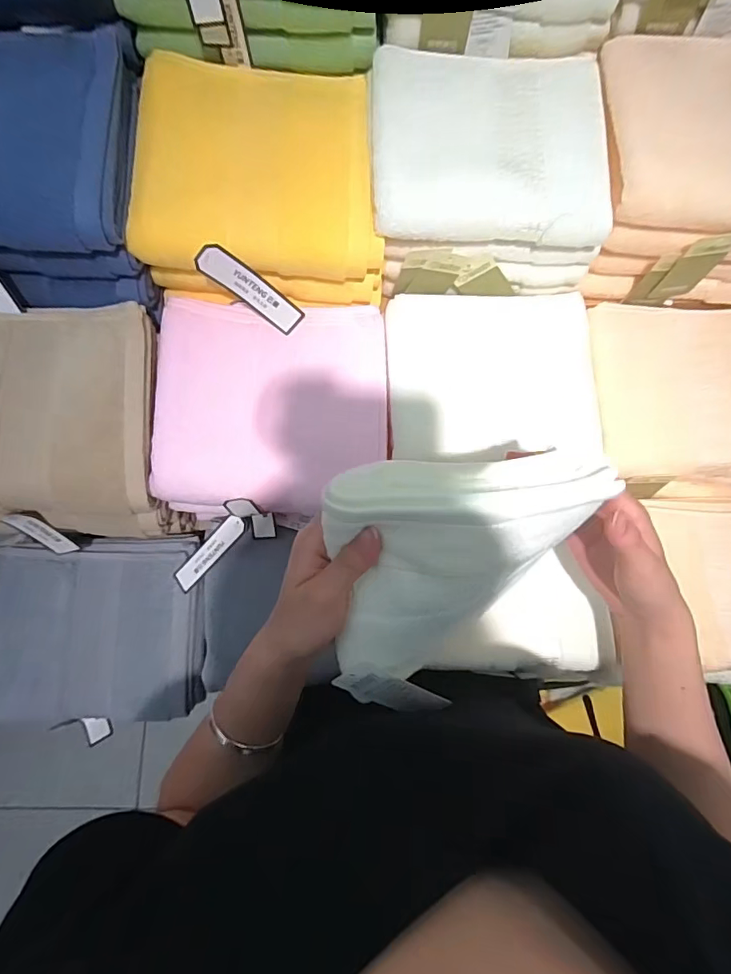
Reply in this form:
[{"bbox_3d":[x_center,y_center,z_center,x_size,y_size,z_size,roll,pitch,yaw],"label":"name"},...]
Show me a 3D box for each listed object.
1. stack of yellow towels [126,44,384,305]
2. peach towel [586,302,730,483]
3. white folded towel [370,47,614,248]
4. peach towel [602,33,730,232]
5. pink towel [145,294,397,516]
[{"bbox_3d":[-0.085,-0.256,0.417,0.186,0.073,0.177,-2,78,0],"label":"stack of yellow towels"},{"bbox_3d":[0.302,-0.091,0.457,0.185,0.030,0.160,1,78,0],"label":"peach towel"},{"bbox_3d":[0.098,-0.269,0.388,0.182,0.032,0.146,0,78,0],"label":"white folded towel"},{"bbox_3d":[0.287,-0.284,0.389,0.187,0.030,0.163,3,78,1],"label":"peach towel"},{"bbox_3d":[-0.078,-0.071,0.420,0.190,0.026,0.181,1,78,0],"label":"pink towel"}]

